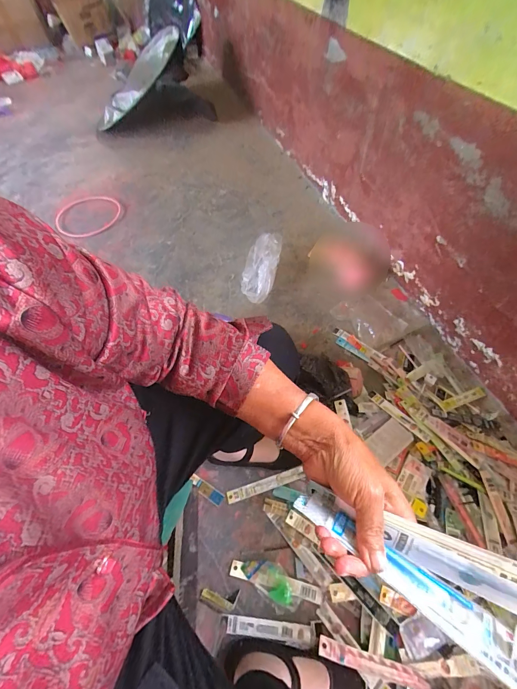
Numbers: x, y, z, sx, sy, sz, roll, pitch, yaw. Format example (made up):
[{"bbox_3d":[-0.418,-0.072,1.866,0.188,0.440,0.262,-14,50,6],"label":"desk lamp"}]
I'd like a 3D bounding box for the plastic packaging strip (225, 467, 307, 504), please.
[{"bbox_3d":[0.017,0.312,0.691,0.174,0.008,0.026,-16,58,-7],"label":"plastic packaging strip"}]

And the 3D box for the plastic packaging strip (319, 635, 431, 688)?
[{"bbox_3d":[0.188,0.526,0.515,0.175,0.007,0.027,11,39,10],"label":"plastic packaging strip"}]

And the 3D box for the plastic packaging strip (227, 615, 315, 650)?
[{"bbox_3d":[0.021,0.516,0.564,0.155,0.004,0.029,2,48,9],"label":"plastic packaging strip"}]

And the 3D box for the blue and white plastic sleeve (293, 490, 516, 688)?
[{"bbox_3d":[0.107,0.171,0.239,0.171,0.012,0.032,30,63,22],"label":"blue and white plastic sleeve"}]

